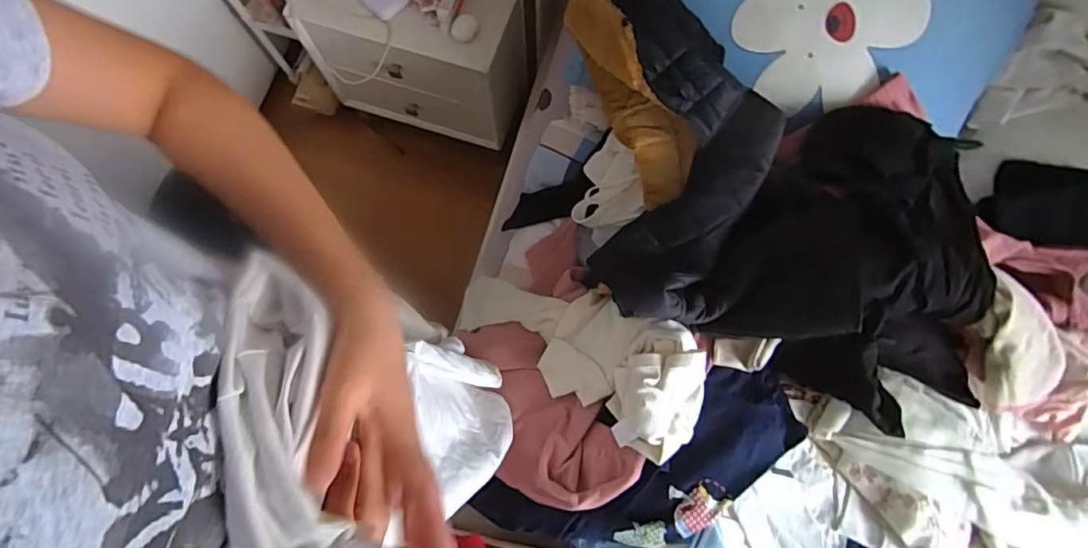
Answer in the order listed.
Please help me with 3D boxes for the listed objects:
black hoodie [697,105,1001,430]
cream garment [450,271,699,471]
[{"bbox_3d":[0.483,0.008,0.763,0.419,0.176,0.365,29,78,7],"label":"black hoodie"},{"bbox_3d":[0.031,0.099,0.832,0.457,0.083,0.174,25,75,39],"label":"cream garment"}]

